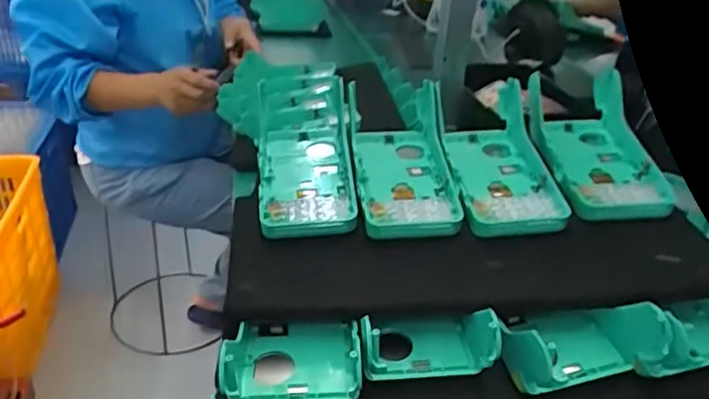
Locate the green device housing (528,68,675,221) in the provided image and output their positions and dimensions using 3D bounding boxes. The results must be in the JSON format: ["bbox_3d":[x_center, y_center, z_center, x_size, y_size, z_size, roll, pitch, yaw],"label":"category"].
[{"bbox_3d":[0.207,-0.054,0.506,0.085,0.061,0.178,3,30,-3],"label":"green device housing"}]

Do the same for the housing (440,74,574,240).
[{"bbox_3d":[0.122,-0.039,0.489,0.083,0.059,0.169,2,30,-5],"label":"housing"}]

